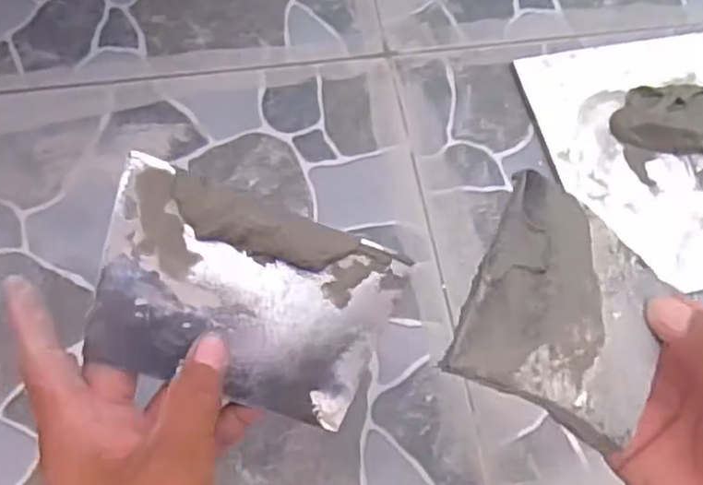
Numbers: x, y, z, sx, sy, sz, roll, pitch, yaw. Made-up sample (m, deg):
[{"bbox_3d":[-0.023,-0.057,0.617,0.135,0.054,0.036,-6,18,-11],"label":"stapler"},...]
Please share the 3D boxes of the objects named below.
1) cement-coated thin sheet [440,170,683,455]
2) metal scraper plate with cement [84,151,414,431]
[{"bbox_3d":[0.085,0.025,0.269,0.078,0.007,0.094,34,58,-9],"label":"cement-coated thin sheet"},{"bbox_3d":[-0.047,0.025,0.319,0.131,0.015,0.088,21,81,-12],"label":"metal scraper plate with cement"}]

